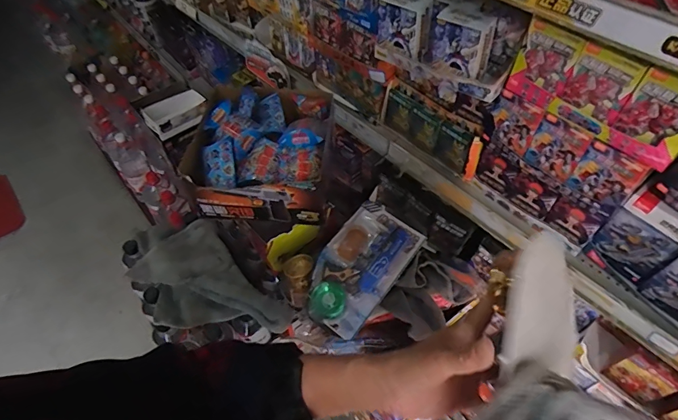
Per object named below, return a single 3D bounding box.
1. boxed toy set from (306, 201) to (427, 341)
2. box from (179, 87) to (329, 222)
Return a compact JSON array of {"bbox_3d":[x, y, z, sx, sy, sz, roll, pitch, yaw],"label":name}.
[{"bbox_3d":[0.035,0.093,0.700,0.130,0.033,0.224,36,72,18],"label":"boxed toy set"},{"bbox_3d":[-0.135,-0.115,0.750,0.238,0.135,0.245,2,52,2],"label":"box"}]

